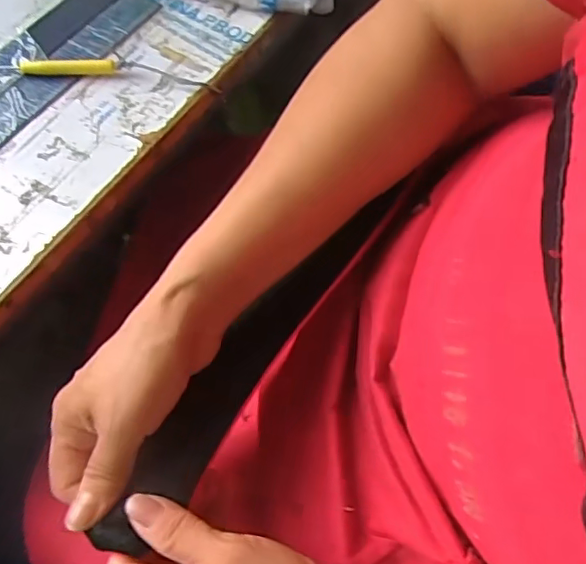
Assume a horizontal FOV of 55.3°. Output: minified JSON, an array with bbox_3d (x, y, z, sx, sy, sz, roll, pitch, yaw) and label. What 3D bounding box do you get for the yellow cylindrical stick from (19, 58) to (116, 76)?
[{"bbox_3d":[-0.179,-0.172,0.446,0.071,0.011,0.011,-3,64,-4],"label":"yellow cylindrical stick"}]

